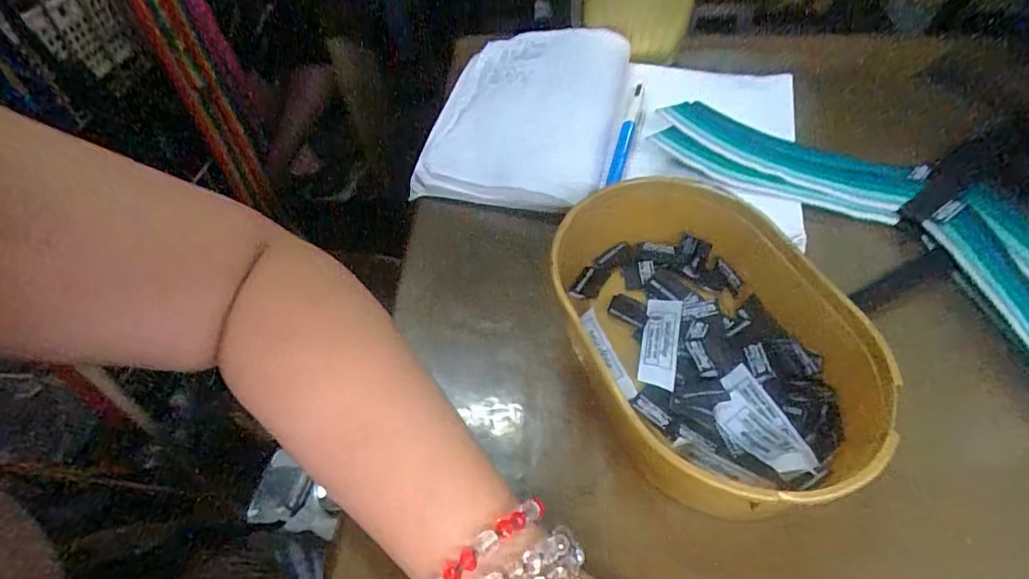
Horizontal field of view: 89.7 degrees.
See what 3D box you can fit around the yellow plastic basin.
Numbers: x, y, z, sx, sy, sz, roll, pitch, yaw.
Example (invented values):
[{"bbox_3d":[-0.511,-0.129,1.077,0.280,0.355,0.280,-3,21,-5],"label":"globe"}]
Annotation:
[{"bbox_3d":[0.100,0.027,0.277,0.137,0.062,0.185,-13,54,-7],"label":"yellow plastic basin"}]

